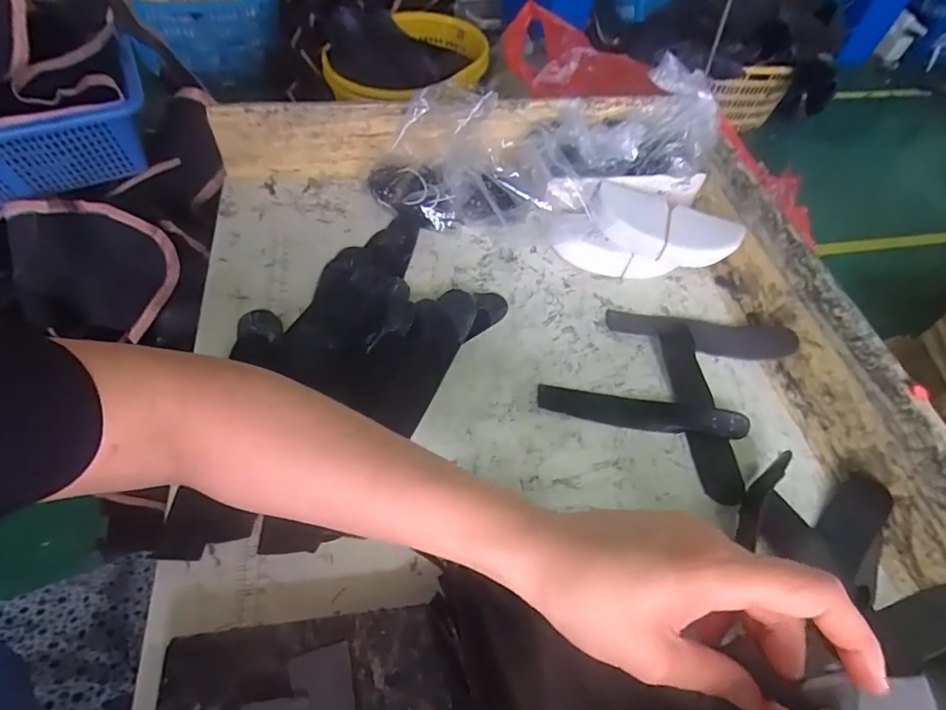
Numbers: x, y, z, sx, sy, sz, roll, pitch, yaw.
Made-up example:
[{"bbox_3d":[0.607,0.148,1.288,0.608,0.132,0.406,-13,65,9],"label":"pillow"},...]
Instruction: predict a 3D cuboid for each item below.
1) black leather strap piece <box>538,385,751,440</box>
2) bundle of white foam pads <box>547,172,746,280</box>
[{"bbox_3d":[0.146,0.048,0.446,0.176,0.011,0.030,8,54,0],"label":"black leather strap piece"},{"bbox_3d":[0.176,-0.138,0.554,0.176,0.057,0.107,0,55,-5],"label":"bundle of white foam pads"}]

